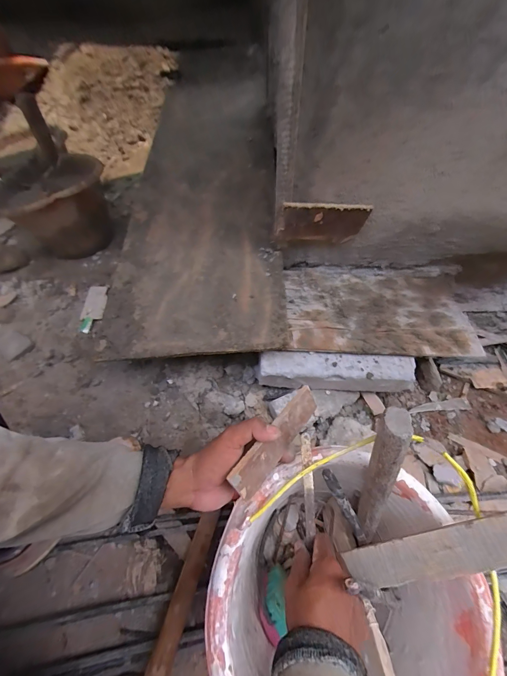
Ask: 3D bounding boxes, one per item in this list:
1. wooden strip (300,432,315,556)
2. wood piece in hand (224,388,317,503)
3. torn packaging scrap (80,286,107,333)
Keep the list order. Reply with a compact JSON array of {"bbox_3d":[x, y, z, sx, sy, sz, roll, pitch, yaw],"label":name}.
[{"bbox_3d":[0.065,0.184,0.333,0.012,0.149,0.010,-4,9,0],"label":"wooden strip"},{"bbox_3d":[0.030,0.122,0.336,0.006,0.047,0.145,6,43,50],"label":"wood piece in hand"},{"bbox_3d":[-0.409,-0.075,0.712,0.052,0.015,0.126,3,69,6],"label":"torn packaging scrap"}]

